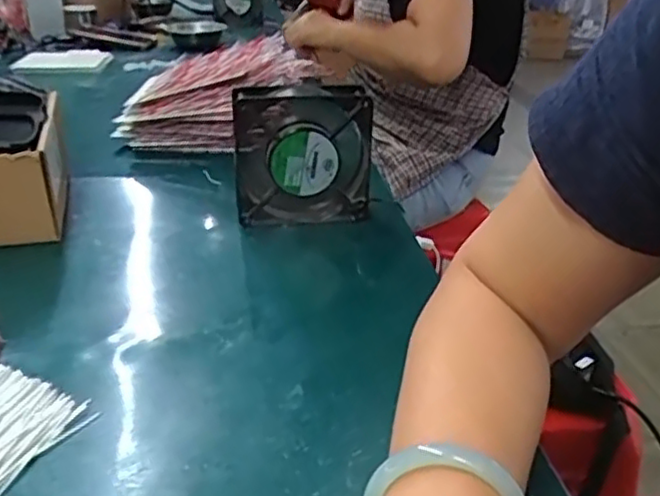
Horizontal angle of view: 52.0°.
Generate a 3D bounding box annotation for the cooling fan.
[{"bbox_3d":[-0.023,-0.075,0.599,0.115,0.138,0.031,-6,28,-14],"label":"cooling fan"}]

